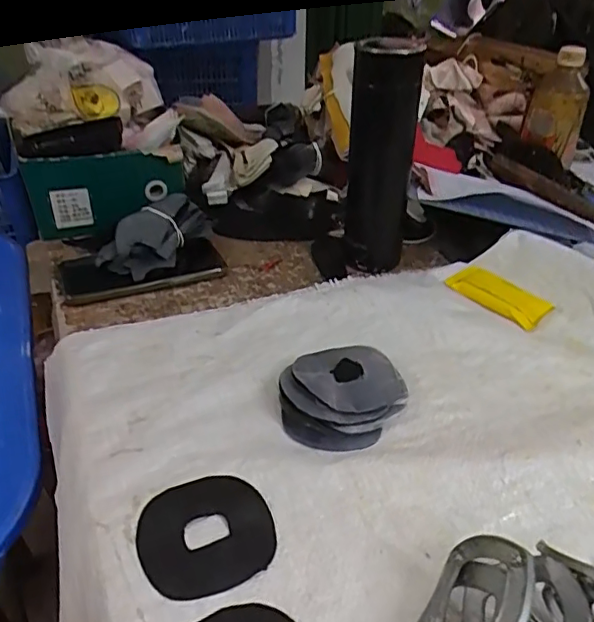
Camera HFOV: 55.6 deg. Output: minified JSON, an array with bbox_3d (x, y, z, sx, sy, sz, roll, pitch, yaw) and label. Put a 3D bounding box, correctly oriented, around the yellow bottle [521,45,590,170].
[{"bbox_3d":[0.352,-0.276,0.759,0.071,0.140,0.077,14,37,16],"label":"yellow bottle"}]

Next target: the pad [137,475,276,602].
[{"bbox_3d":[-0.056,0.137,0.349,0.080,0.004,0.076,-13,38,-20],"label":"pad"}]

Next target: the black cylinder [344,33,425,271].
[{"bbox_3d":[0.084,-0.156,0.579,0.067,0.218,0.054,11,36,12],"label":"black cylinder"}]

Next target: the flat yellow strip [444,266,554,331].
[{"bbox_3d":[0.201,-0.018,0.566,0.098,0.004,0.060,31,44,34],"label":"flat yellow strip"}]

